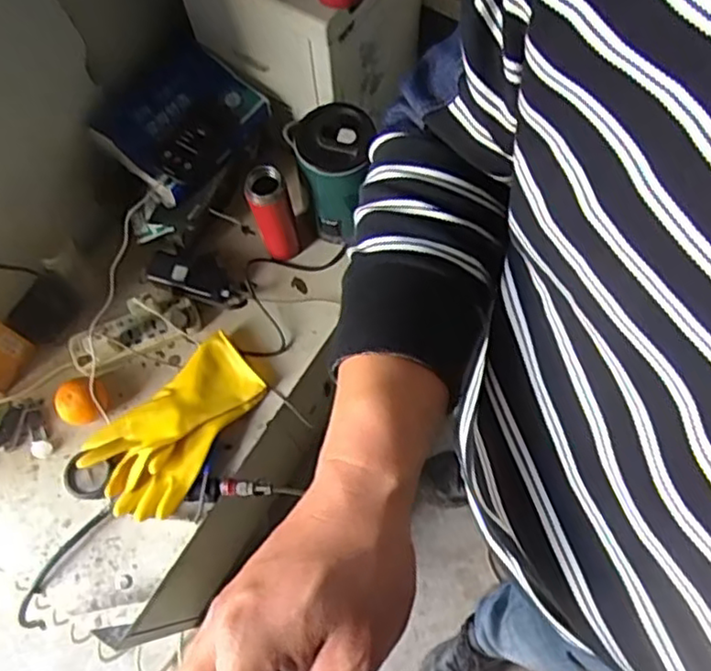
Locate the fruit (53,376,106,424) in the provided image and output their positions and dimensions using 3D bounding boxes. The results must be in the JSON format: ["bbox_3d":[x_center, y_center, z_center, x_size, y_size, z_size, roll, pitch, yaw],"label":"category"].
[{"bbox_3d":[-0.366,0.091,0.911,0.054,0.052,0.063,32,74,13],"label":"fruit"}]

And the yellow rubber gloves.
[{"bbox_3d":[-0.234,0.128,0.913,0.249,0.036,0.145,-39,73,-11],"label":"yellow rubber gloves"}]

